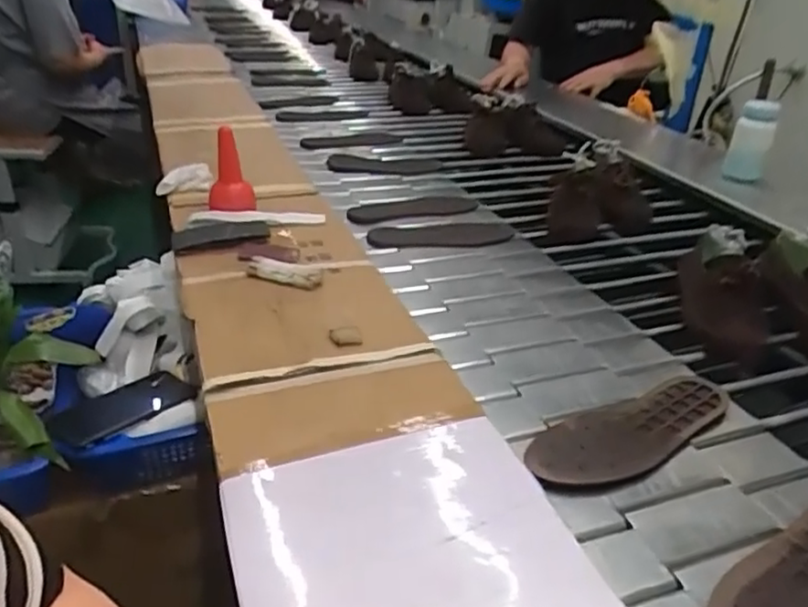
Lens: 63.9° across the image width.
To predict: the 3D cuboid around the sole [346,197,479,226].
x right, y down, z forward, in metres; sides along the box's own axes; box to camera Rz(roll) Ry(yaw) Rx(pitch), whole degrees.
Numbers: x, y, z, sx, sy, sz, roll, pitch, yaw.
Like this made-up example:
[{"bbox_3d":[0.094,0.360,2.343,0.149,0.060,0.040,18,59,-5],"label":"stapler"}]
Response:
[{"bbox_3d":[0.018,-0.173,1.180,0.245,0.015,0.103,-6,32,-13],"label":"sole"}]

